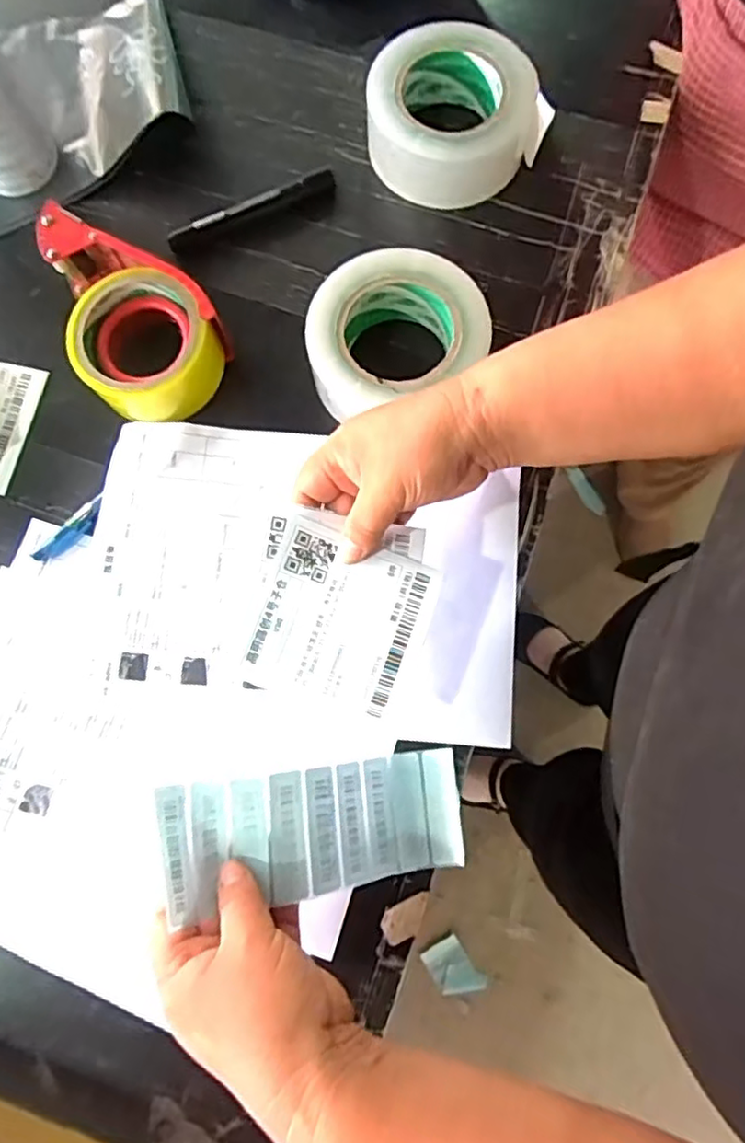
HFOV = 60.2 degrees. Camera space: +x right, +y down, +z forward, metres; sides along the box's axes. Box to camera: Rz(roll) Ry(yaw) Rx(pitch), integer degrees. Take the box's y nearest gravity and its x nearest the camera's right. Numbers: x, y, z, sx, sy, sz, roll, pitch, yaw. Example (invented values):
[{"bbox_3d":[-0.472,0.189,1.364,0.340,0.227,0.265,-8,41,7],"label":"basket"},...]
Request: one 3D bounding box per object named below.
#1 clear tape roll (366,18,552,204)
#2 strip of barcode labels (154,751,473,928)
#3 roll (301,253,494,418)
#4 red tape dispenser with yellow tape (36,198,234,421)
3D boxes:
[{"bbox_3d":[0.064,-0.351,0.497,0.130,0.056,0.110,1,77,1],"label":"clear tape roll"},{"bbox_3d":[-0.030,0.152,0.383,0.183,0.018,0.070,3,73,-28],"label":"strip of barcode labels"},{"bbox_3d":[0.018,-0.163,0.456,0.126,0.052,0.111,-19,77,-3],"label":"roll"},{"bbox_3d":[-0.169,-0.186,0.465,0.101,0.061,0.158,-22,78,-4],"label":"red tape dispenser with yellow tape"}]

